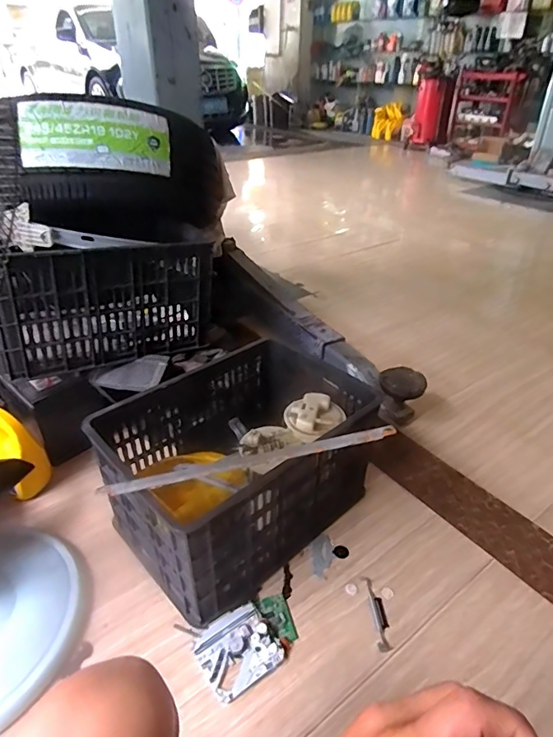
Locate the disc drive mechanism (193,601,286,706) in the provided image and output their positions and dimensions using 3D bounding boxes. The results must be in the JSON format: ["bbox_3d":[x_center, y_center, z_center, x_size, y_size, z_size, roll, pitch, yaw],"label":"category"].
[{"bbox_3d":[-0.066,0.472,0.788,0.122,0.020,0.117,-21,40,-29],"label":"disc drive mechanism"}]

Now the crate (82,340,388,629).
[{"bbox_3d":[-0.074,0.183,1.002,0.518,0.289,0.403,-27,43,-36],"label":"crate"}]

